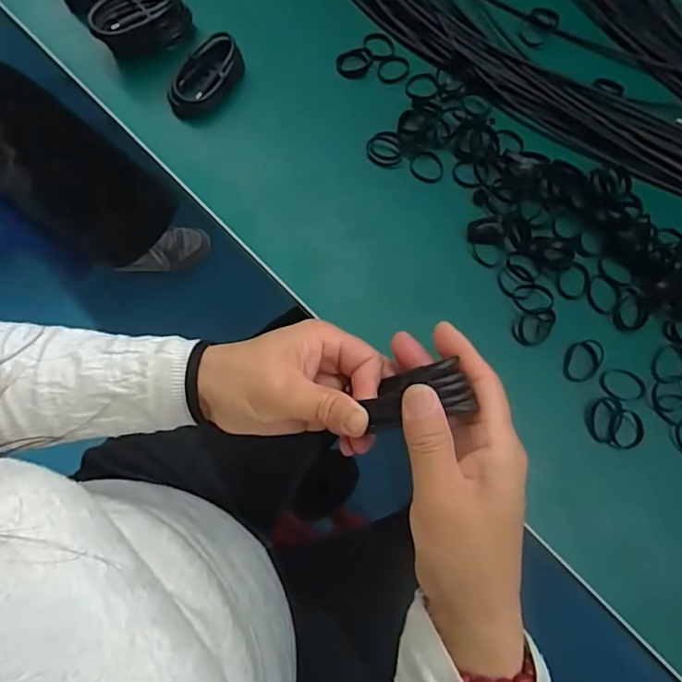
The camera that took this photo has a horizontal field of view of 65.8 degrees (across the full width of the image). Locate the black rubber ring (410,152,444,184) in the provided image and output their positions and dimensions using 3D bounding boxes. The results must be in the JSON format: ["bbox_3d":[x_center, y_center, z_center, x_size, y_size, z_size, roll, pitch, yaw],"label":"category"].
[{"bbox_3d":[0.068,-0.137,0.417,0.025,0.004,0.026,0,75,1],"label":"black rubber ring"}]

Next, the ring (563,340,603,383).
[{"bbox_3d":[0.170,0.014,0.371,0.023,0.006,0.032,24,76,7],"label":"ring"}]

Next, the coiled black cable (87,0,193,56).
[{"bbox_3d":[-0.165,-0.265,0.439,0.076,0.041,0.034,-20,75,-5],"label":"coiled black cable"}]

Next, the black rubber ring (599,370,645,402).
[{"bbox_3d":[0.194,0.031,0.364,0.032,0.004,0.021,12,75,4],"label":"black rubber ring"}]

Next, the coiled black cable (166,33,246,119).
[{"bbox_3d":[-0.111,-0.216,0.433,0.041,0.022,0.074,39,79,10],"label":"coiled black cable"}]

